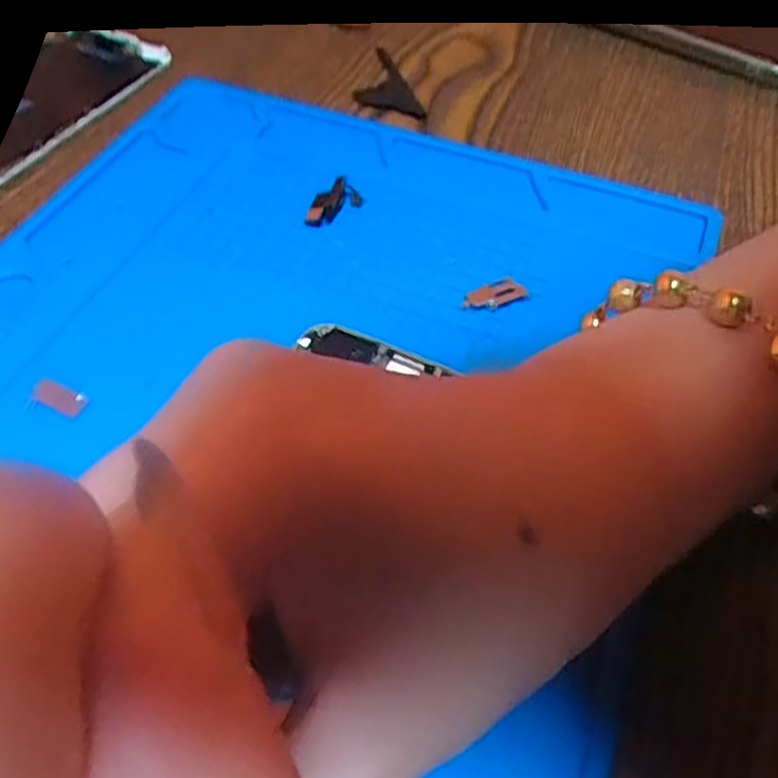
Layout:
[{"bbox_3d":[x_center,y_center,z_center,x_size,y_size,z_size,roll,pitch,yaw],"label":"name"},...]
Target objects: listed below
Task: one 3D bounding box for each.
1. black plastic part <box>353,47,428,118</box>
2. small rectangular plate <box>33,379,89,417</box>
[{"bbox_3d":[-0.004,-0.135,0.334,0.025,0.008,0.057,-9,52,-9],"label":"black plastic part"},{"bbox_3d":[-0.096,0.002,0.220,0.015,0.004,0.008,18,53,15],"label":"small rectangular plate"}]

